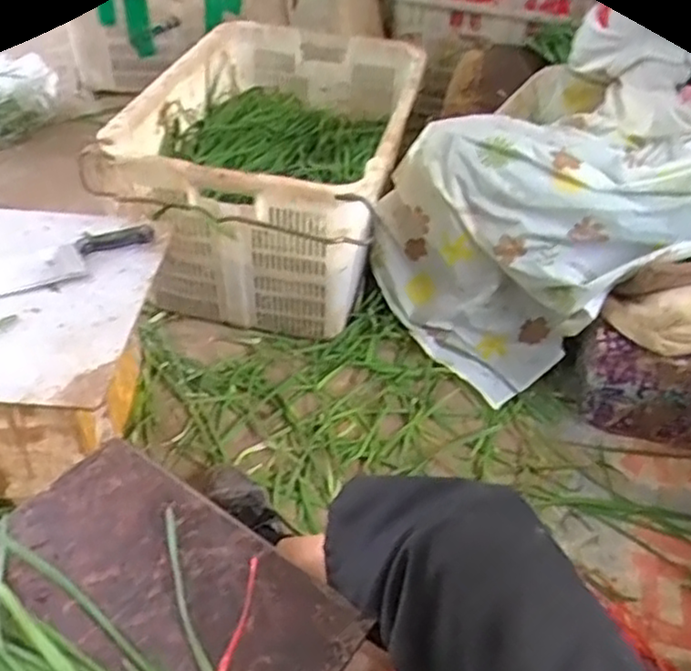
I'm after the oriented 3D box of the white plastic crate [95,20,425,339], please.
[{"bbox_3d":[-0.124,-0.322,1.413,0.475,0.364,0.611,13,43,9],"label":"white plastic crate"}]

